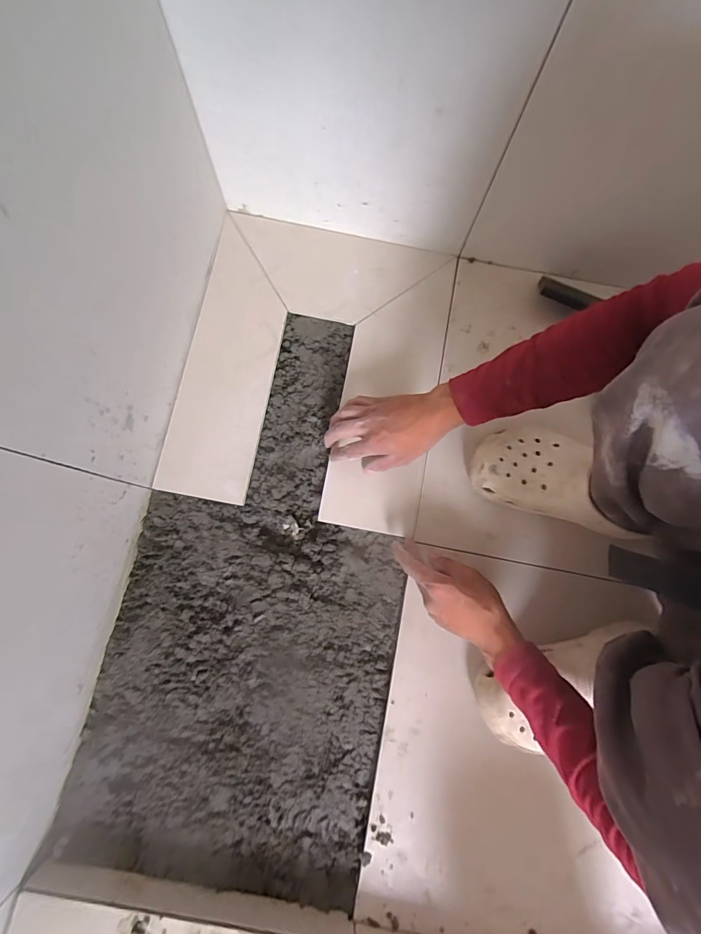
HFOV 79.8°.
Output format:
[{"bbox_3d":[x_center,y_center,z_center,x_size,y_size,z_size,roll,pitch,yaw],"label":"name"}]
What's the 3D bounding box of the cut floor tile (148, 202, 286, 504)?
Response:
[{"bbox_3d":[-0.166,-0.145,0.584,0.118,0.013,0.376,12,83,-6],"label":"cut floor tile"}]

